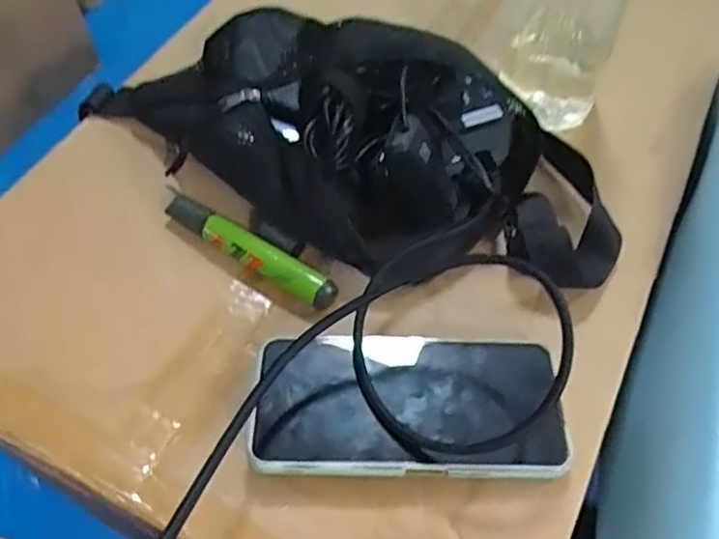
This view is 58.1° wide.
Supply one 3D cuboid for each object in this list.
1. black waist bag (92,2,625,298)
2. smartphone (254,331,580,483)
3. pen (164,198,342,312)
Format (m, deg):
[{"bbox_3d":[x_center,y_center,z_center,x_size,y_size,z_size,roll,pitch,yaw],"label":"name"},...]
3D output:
[{"bbox_3d":[-0.018,-0.090,0.437,0.373,0.082,0.171,13,57,19],"label":"black waist bag"},{"bbox_3d":[0.025,0.068,0.339,0.155,0.015,0.076,0,51,2],"label":"smartphone"},{"bbox_3d":[-0.072,-0.014,0.418,0.127,0.019,0.019,29,61,16],"label":"pen"}]

